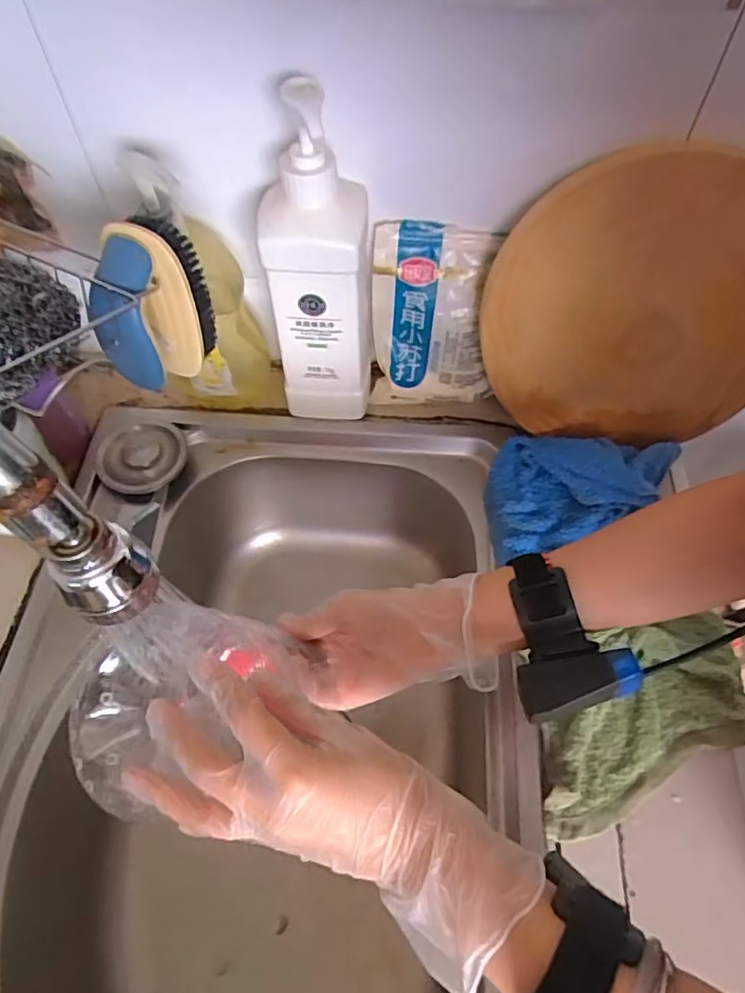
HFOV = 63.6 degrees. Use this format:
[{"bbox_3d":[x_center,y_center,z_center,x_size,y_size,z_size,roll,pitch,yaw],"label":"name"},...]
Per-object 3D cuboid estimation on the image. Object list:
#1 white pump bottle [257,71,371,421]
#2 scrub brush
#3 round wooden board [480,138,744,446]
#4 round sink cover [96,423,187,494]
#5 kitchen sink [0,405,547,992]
[{"bbox_3d":[-0.042,-0.167,0.500,0.082,0.279,0.058,3,59,1],"label":"white pump bottle"},{"bbox_3d":[-0.145,-0.120,0.397,0.055,0.103,0.067,10,59,6],"label":"scrub brush"},{"bbox_3d":[0.218,-0.151,0.489,0.239,0.231,0.019,4,41,3],"label":"round wooden board"},{"bbox_3d":[-0.221,-0.039,0.578,0.079,0.019,0.076,0,59,0],"label":"round sink cover"},{"bbox_3d":[-0.090,0.212,0.525,0.415,0.187,0.578,3,59,1],"label":"kitchen sink"}]

